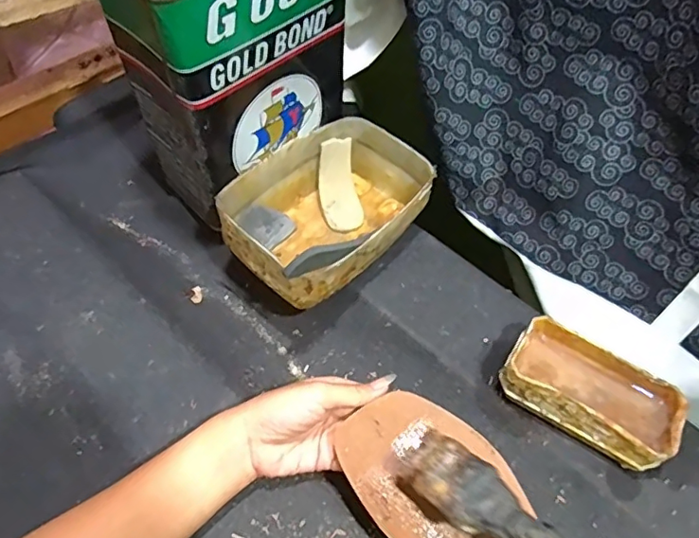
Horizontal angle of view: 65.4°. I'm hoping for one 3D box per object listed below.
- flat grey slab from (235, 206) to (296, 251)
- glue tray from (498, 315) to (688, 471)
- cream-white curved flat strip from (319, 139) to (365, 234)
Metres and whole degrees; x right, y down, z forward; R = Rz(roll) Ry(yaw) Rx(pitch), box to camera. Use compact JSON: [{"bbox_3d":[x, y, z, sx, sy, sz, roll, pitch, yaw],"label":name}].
[{"bbox_3d":[-0.076,-0.042,0.509,0.005,0.047,0.044,2,46,49],"label":"flat grey slab"},{"bbox_3d":[0.187,0.097,0.428,0.126,0.043,0.070,28,58,15],"label":"glue tray"},{"bbox_3d":[-0.010,-0.080,0.537,0.037,0.026,0.090,-6,80,-9],"label":"cream-white curved flat strip"}]

